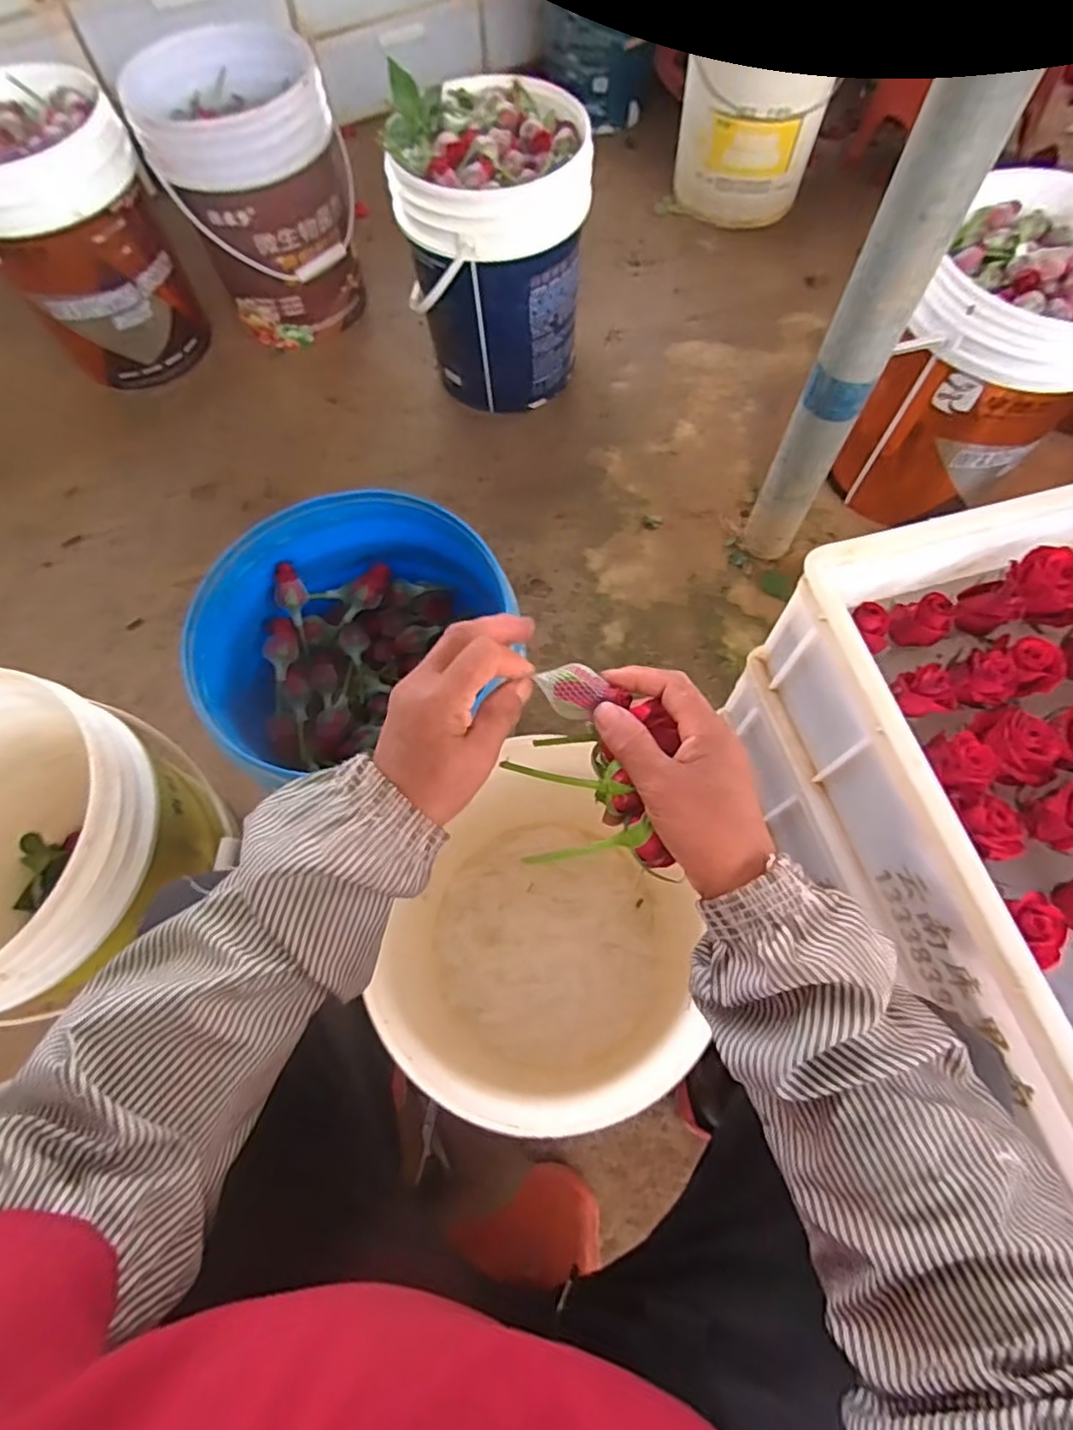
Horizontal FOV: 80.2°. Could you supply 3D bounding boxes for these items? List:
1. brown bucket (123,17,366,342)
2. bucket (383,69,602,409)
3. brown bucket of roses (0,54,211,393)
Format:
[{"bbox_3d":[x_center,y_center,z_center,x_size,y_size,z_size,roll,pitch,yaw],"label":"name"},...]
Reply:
[{"bbox_3d":[-0.504,-0.964,1.183,0.308,0.357,0.309,-19,68,-7],"label":"brown bucket"},{"bbox_3d":[-0.063,-0.756,1.065,0.286,0.377,0.272,0,67,1],"label":"bucket"},{"bbox_3d":[-0.822,-0.849,1.142,0.291,0.368,0.311,0,67,1],"label":"brown bucket of roses"}]

